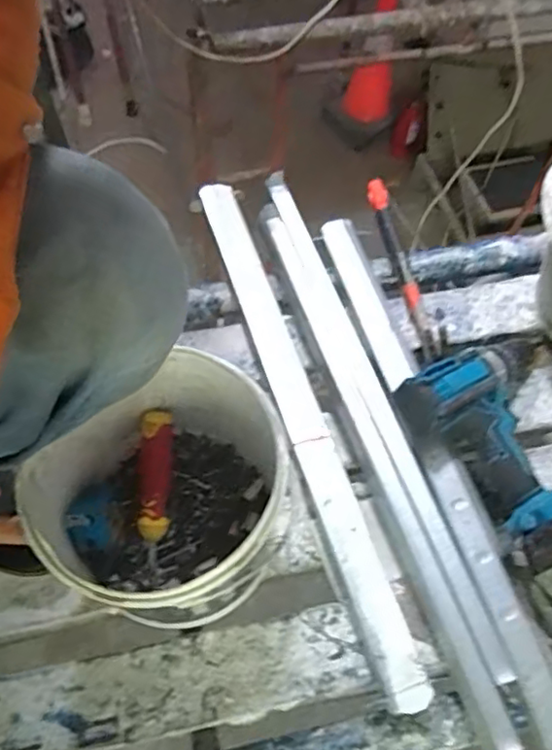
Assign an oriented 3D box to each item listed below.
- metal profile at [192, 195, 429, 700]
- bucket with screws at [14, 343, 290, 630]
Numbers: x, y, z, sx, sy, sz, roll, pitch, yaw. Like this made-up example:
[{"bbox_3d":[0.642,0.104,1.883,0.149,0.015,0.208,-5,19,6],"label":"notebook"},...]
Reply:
[{"bbox_3d":[0.019,0.031,0.652,0.044,0.037,0.583,-15,64,-10],"label":"metal profile"},{"bbox_3d":[-0.083,0.098,0.501,0.166,0.169,0.181,1,62,-2],"label":"bucket with screws"}]

